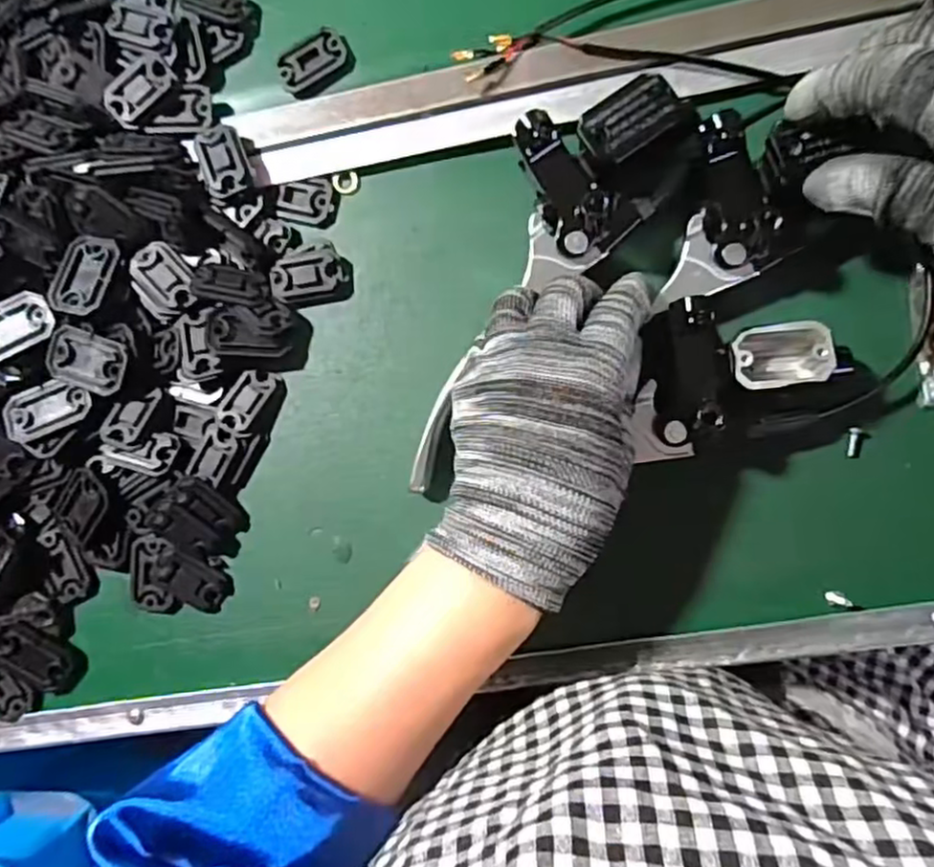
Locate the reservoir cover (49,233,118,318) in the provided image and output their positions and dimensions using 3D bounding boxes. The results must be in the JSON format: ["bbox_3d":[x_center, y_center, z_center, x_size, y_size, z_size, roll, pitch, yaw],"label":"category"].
[{"bbox_3d":[-0.192,-0.079,0.342,0.029,0.005,0.042,16,75,8],"label":"reservoir cover"}]

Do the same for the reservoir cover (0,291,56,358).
[{"bbox_3d":[-0.228,-0.054,0.340,0.044,0.009,0.026,-27,90,-14],"label":"reservoir cover"}]

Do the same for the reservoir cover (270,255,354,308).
[{"bbox_3d":[-0.078,-0.077,0.347,0.039,0.012,0.024,-11,88,8],"label":"reservoir cover"}]

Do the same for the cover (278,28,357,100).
[{"bbox_3d":[-0.076,-0.188,0.348,0.039,0.004,0.025,-30,86,7],"label":"cover"}]

